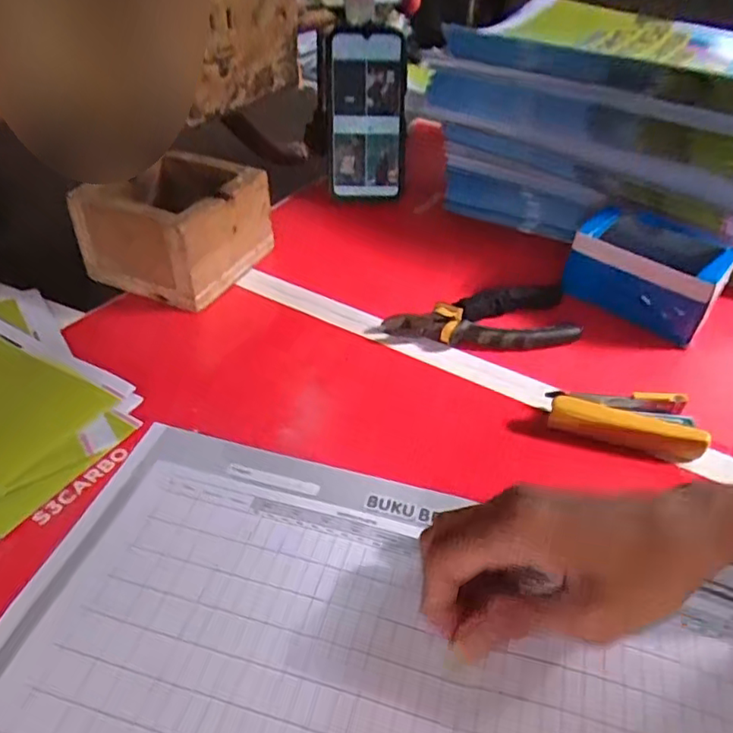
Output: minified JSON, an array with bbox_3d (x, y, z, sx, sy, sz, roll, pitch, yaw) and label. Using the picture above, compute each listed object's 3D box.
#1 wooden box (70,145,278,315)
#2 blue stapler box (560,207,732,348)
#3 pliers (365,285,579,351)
[{"bbox_3d":[-0.166,-0.126,0.524,0.120,0.084,0.117,17,42,15],"label":"wooden box"},{"bbox_3d":[0.243,-0.083,0.510,0.116,0.068,0.086,32,47,29],"label":"blue stapler box"},{"bbox_3d":[0.091,-0.036,0.481,0.166,0.028,0.060,-7,41,-13],"label":"pliers"}]

